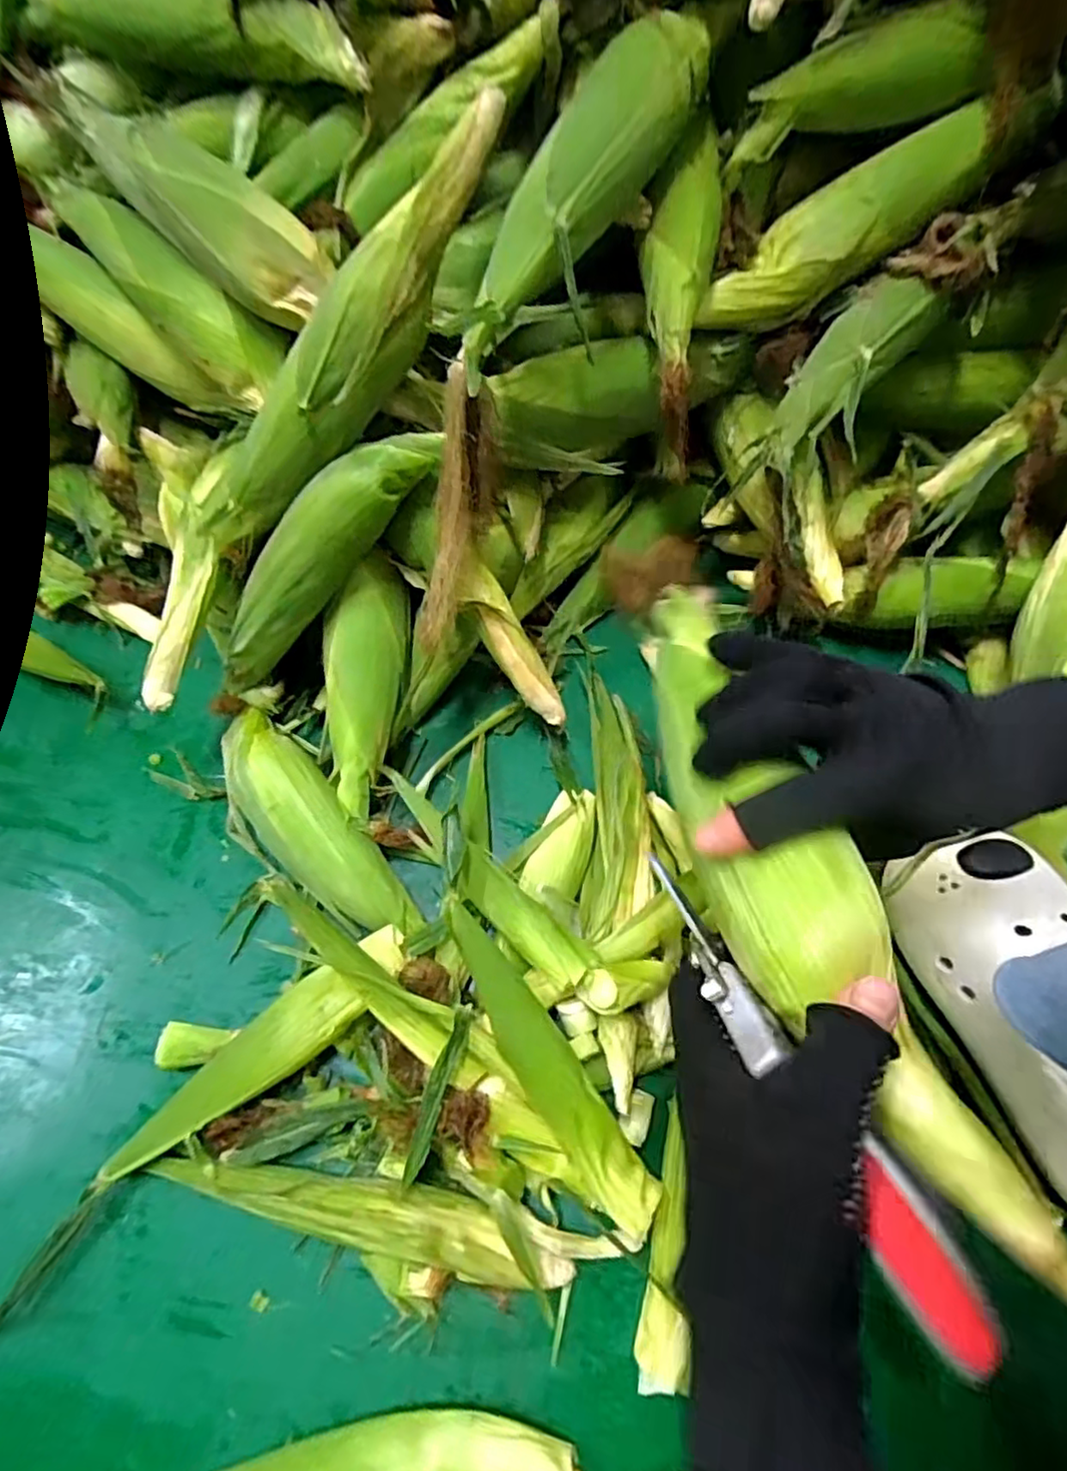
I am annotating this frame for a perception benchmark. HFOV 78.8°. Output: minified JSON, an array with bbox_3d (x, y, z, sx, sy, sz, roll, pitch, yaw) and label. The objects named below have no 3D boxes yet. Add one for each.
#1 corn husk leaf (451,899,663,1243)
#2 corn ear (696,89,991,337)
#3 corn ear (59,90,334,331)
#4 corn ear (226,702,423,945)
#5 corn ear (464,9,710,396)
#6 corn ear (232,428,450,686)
[{"bbox_3d":[0.005,0.200,0.402,0.037,0.045,0.200,-31,64,-17],"label":"corn husk leaf"},{"bbox_3d":[0.223,-0.369,0.481,0.216,0.050,0.047,-29,62,14],"label":"corn ear"},{"bbox_3d":[-0.249,-0.398,0.485,0.239,0.050,0.065,38,67,3],"label":"corn ear"},{"bbox_3d":[-0.168,0.070,0.491,0.064,0.074,0.233,-39,67,-20],"label":"corn ear"},{"bbox_3d":[0.031,-0.350,0.413,0.049,0.060,0.283,31,83,16],"label":"corn ear"},{"bbox_3d":[-0.167,-0.134,0.486,0.244,0.053,0.044,-45,65,17],"label":"corn ear"}]

